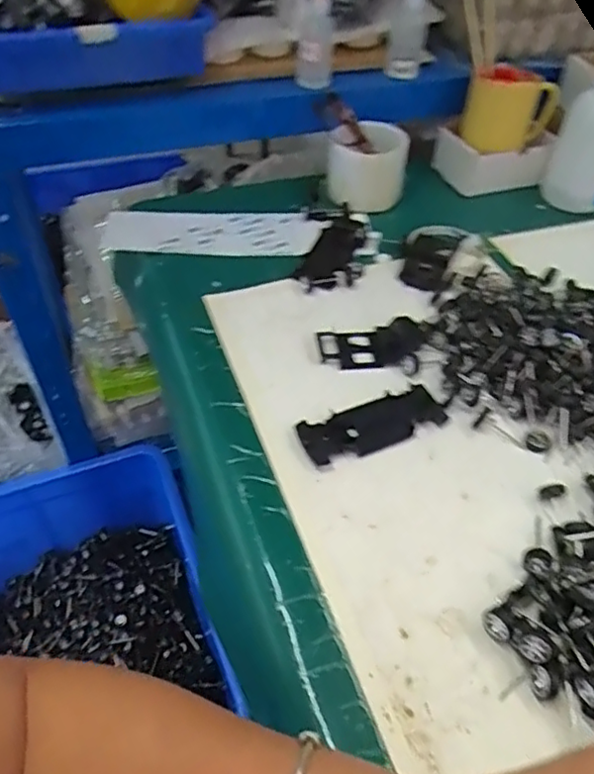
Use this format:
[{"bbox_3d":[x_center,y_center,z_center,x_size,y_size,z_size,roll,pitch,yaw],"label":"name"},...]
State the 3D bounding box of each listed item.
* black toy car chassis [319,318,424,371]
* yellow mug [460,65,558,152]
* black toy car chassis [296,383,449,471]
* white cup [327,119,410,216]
[{"bbox_3d":[0.071,-0.039,0.551,0.099,0.012,0.049,-6,48,-9],"label":"black toy car chassis"},{"bbox_3d":[0.261,-0.346,0.743,0.106,0.076,0.070,-26,54,-24],"label":"yellow mug"},{"bbox_3d":[0.063,0.030,0.493,0.124,0.011,0.047,-19,51,-19],"label":"black toy car chassis"},{"bbox_3d":[0.084,-0.265,0.714,0.092,0.085,0.082,4,48,1],"label":"white cup"}]

